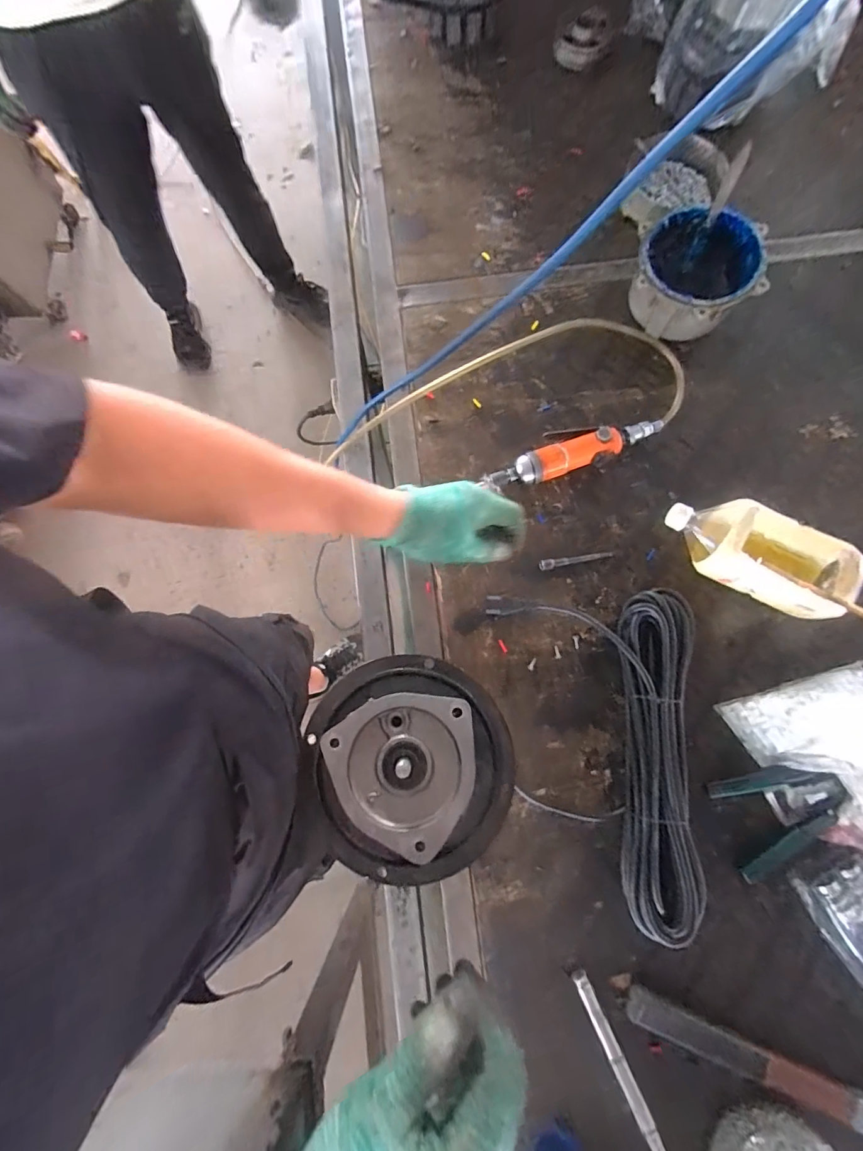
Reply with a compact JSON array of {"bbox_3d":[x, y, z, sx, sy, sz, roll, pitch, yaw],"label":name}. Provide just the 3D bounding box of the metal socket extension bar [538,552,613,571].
[{"bbox_3d":[0.186,-0.019,0.591,0.097,0.009,0.014,-8,80,-1],"label":"metal socket extension bar"}]

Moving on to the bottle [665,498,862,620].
[{"bbox_3d":[0.389,-0.030,0.560,0.207,0.083,0.096,27,81,5],"label":"bottle"}]

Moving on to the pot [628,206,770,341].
[{"bbox_3d":[0.343,-0.394,0.616,0.147,0.089,0.142,0,80,1],"label":"pot"}]

